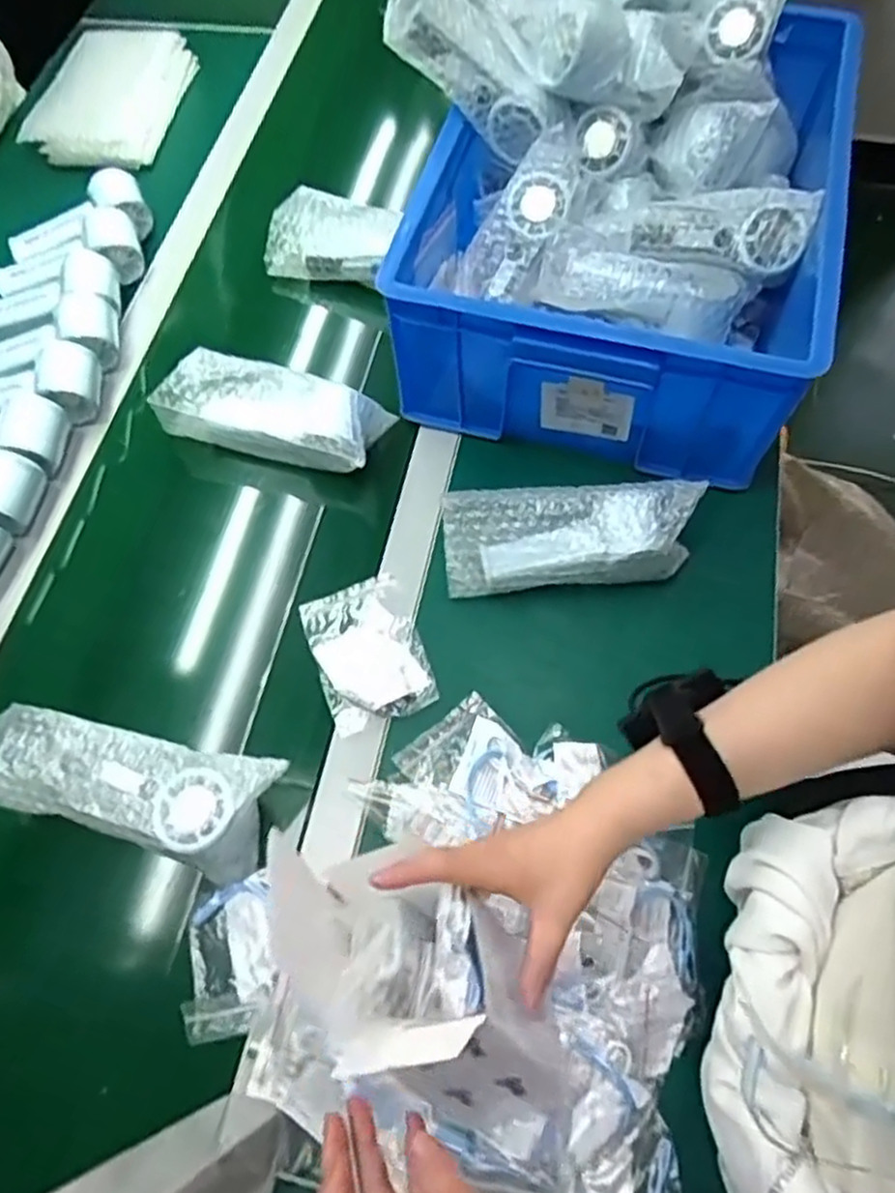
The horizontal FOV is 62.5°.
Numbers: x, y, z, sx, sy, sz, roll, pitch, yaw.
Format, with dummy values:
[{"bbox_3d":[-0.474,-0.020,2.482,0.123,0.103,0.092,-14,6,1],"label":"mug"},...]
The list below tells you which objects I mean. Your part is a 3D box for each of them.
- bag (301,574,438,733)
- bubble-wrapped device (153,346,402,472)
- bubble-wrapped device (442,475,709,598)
[{"bbox_3d":[-0.067,0.046,0.621,0.087,0.016,0.130,-20,66,-7],"label":"bag"},{"bbox_3d":[-0.166,-0.171,0.685,0.209,0.068,0.070,13,66,7],"label":"bubble-wrapped device"},{"bbox_3d":[0.099,-0.048,0.614,0.200,0.082,0.065,-3,65,0],"label":"bubble-wrapped device"}]

